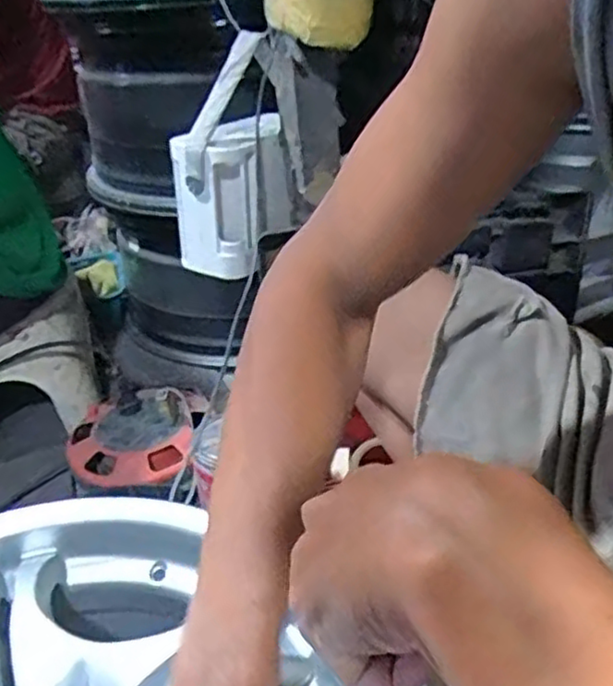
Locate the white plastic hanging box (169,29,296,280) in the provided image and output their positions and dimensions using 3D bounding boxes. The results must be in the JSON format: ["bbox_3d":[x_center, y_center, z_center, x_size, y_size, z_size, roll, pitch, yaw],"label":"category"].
[{"bbox_3d":[-0.089,-0.213,0.812,0.148,0.235,0.100,-15,32,-18],"label":"white plastic hanging box"}]

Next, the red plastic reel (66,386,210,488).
[{"bbox_3d":[-0.236,0.119,0.916,0.173,0.040,0.164,3,31,13],"label":"red plastic reel"}]

